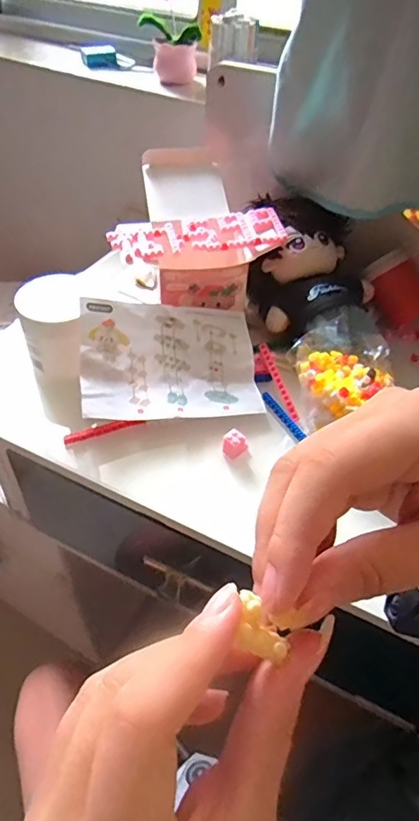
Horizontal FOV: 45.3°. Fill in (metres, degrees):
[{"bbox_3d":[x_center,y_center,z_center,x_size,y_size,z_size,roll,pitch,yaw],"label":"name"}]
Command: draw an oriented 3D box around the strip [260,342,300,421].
[{"bbox_3d":[0.069,-0.030,0.497,0.007,0.006,0.092,-12,63,-15],"label":"strip"}]

